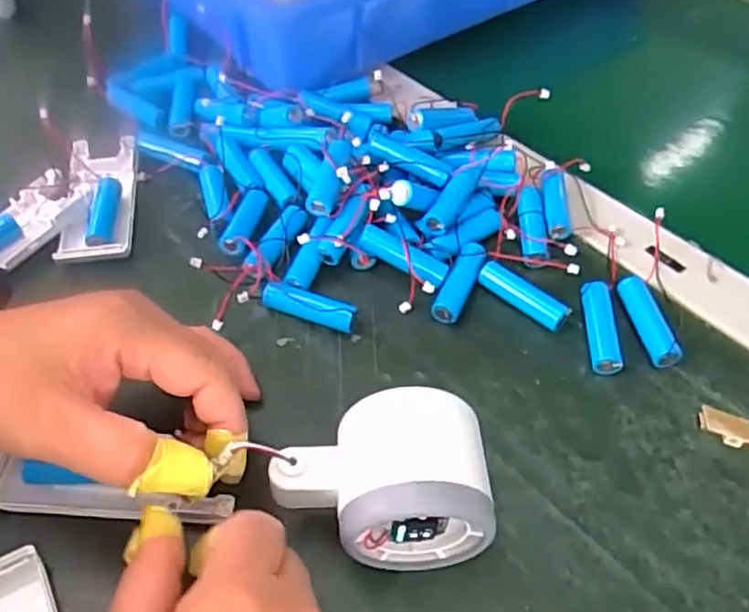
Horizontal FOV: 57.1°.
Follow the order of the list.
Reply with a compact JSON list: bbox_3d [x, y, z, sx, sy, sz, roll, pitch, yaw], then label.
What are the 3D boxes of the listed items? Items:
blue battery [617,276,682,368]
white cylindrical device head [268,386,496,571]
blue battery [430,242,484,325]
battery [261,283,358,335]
[{"bbox_3d":[0.137,0.007,0.350,0.015,0.014,0.050,-9,51,-7],"label":"blue battery"},{"bbox_3d":[0.003,0.070,0.275,0.081,0.057,0.052,-1,50,-1],"label":"white cylindrical device head"},{"bbox_3d":[0.045,-0.012,0.370,0.014,0.014,0.050,19,53,15],"label":"blue battery"},{"bbox_3d":[-0.035,0.001,0.359,0.051,0.013,0.014,18,53,14],"label":"battery"}]

